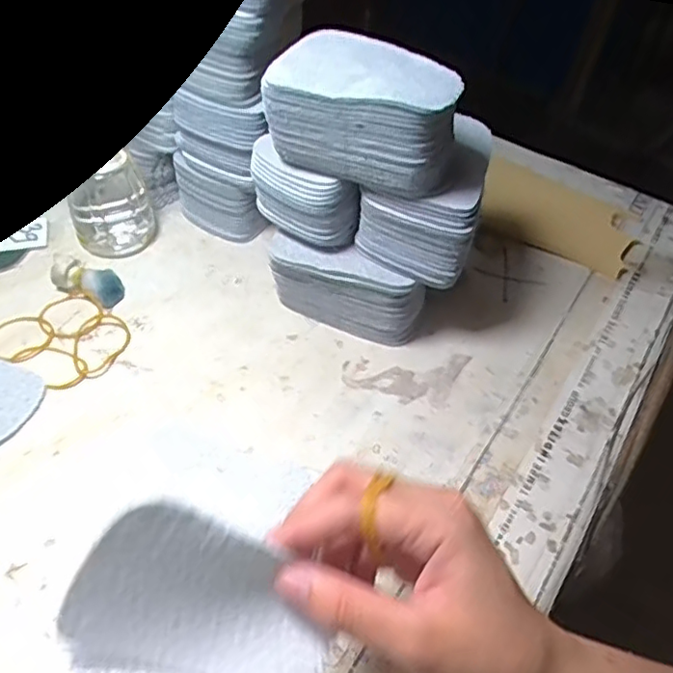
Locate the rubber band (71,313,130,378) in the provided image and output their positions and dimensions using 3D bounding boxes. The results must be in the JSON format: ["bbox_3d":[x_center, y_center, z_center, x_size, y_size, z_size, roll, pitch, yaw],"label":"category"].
[{"bbox_3d":[-0.162,0.005,0.417,0.037,0.004,0.048,24,53,9],"label":"rubber band"}]

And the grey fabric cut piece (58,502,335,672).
[{"bbox_3d":[-0.046,0.097,0.226,0.094,0.068,0.011,14,15,-16],"label":"grey fabric cut piece"}]

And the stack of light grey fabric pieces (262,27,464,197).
[{"bbox_3d":[0.016,-0.127,0.350,0.101,0.057,0.066,20,48,12],"label":"stack of light grey fabric pieces"}]

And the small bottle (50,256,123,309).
[{"bbox_3d":[-0.177,-0.040,0.443,0.049,0.020,0.022,19,49,12],"label":"small bottle"}]

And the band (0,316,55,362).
[{"bbox_3d":[-0.213,-0.001,0.414,0.042,0.004,0.043,3,48,-3],"label":"band"}]

